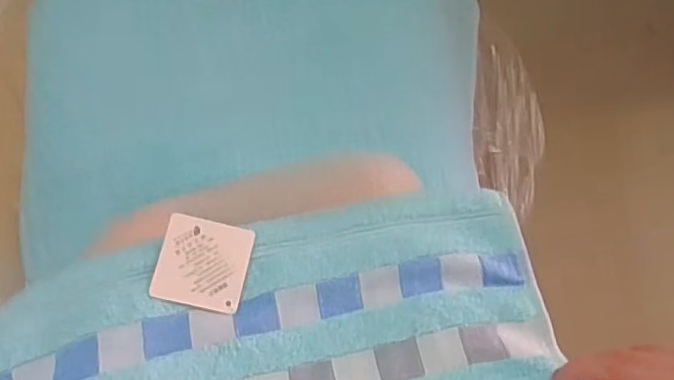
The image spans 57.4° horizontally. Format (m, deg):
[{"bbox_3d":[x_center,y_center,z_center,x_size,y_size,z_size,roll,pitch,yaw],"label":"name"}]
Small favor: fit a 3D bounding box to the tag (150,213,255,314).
[{"bbox_3d":[-0.077,0.042,0.354,0.050,0.004,0.050,13,71,-5],"label":"tag"}]

